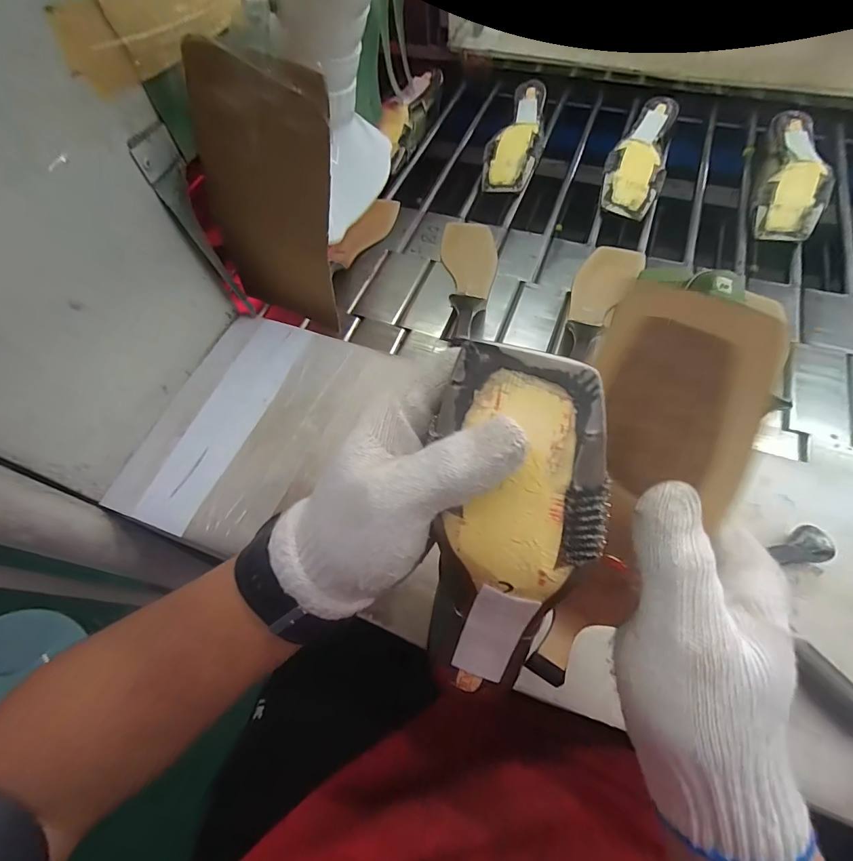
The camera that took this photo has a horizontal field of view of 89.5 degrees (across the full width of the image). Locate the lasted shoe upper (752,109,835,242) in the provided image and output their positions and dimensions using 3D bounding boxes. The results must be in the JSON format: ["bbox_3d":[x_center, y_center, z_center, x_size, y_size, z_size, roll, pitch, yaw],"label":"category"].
[{"bbox_3d":[0.508,-0.353,0.599,0.084,0.063,0.206,22,65,14],"label":"lasted shoe upper"}]

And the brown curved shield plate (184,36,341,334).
[{"bbox_3d":[-0.142,-0.198,0.393,0.119,0.221,0.023,18,47,4],"label":"brown curved shield plate"}]

